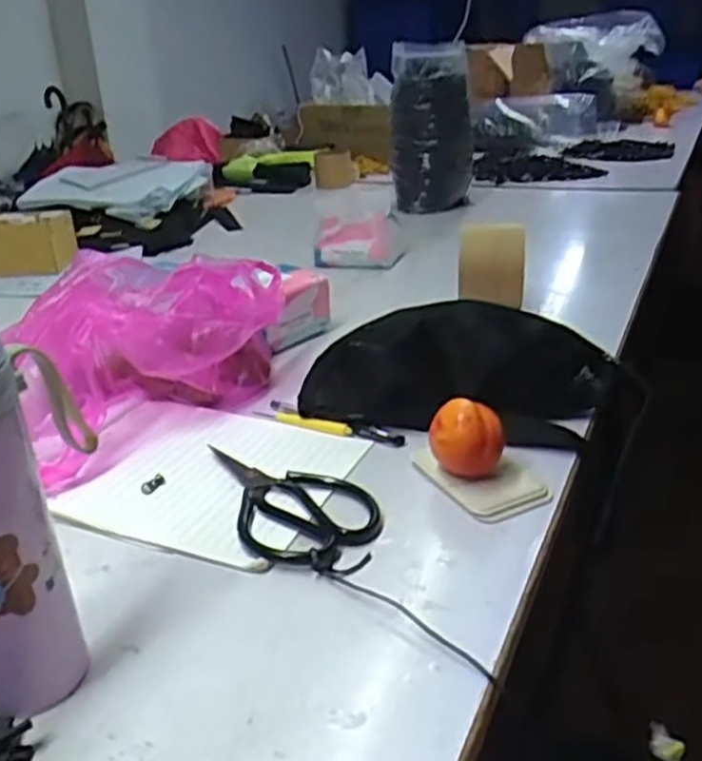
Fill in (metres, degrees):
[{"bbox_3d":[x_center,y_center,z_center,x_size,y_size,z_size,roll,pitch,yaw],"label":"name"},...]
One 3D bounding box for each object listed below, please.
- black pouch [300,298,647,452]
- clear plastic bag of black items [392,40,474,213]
[{"bbox_3d":[0.106,-0.009,0.676,0.280,0.089,0.104,5,25,17],"label":"black pouch"},{"bbox_3d":[0.155,-0.477,1.438,0.149,0.297,0.182,1,24,7],"label":"clear plastic bag of black items"}]

